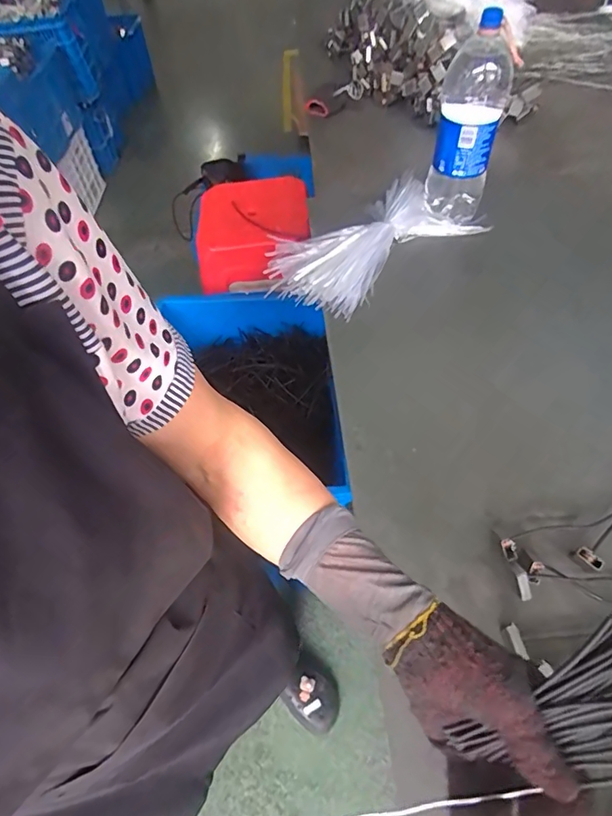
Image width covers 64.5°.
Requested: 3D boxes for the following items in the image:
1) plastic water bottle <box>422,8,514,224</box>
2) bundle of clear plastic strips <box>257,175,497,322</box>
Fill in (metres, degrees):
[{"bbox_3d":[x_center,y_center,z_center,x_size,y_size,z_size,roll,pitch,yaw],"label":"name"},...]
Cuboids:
[{"bbox_3d":[0.273,-0.477,0.828,0.108,0.289,0.094,13,57,14],"label":"plastic water bottle"},{"bbox_3d":[0.122,-0.308,0.912,0.379,0.080,0.231,-33,58,-18],"label":"bundle of clear plastic strips"}]

